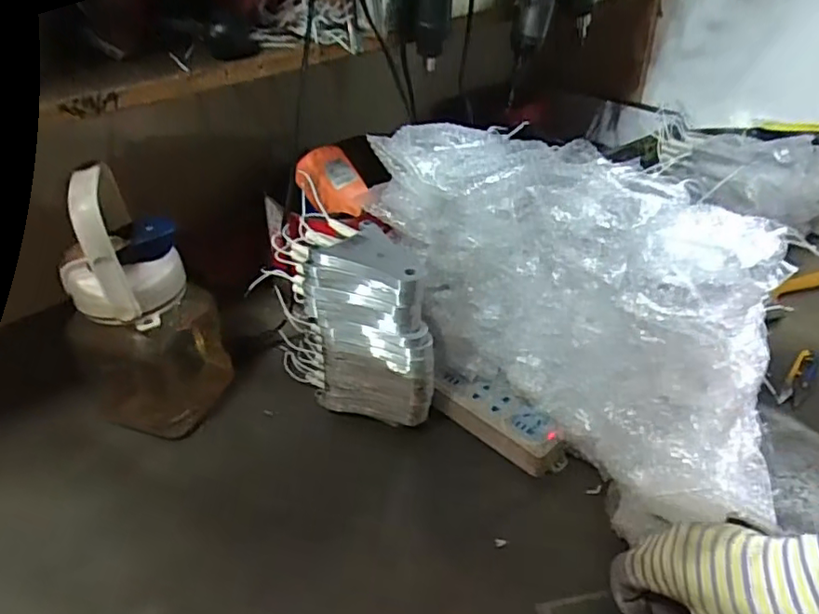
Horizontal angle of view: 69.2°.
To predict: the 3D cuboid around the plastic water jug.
[{"bbox_3d":[-0.249,-0.004,0.544,0.132,0.235,0.121,-22,42,-27],"label":"plastic water jug"}]

